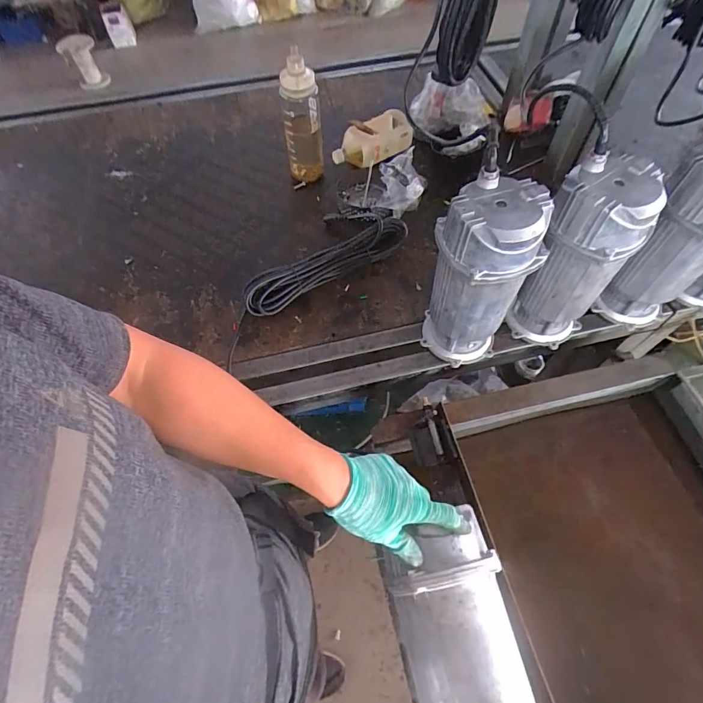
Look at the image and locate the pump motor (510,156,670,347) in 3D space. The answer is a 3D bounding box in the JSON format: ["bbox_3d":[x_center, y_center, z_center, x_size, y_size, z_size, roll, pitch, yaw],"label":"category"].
[{"bbox_3d":[0.343,-0.134,0.625,0.127,0.291,0.117,-1,60,1],"label":"pump motor"}]

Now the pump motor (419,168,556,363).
[{"bbox_3d":[0.188,-0.101,0.618,0.120,0.302,0.124,-24,62,-11],"label":"pump motor"}]

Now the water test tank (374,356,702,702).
[{"bbox_3d":[0.391,0.418,0.577,0.541,0.217,0.744,-12,61,-5],"label":"water test tank"}]

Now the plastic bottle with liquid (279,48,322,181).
[{"bbox_3d":[-0.111,-0.519,0.894,0.086,0.247,0.091,-8,60,-3],"label":"plastic bottle with liquid"}]

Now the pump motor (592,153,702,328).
[{"bbox_3d":[0.513,-0.166,0.640,0.117,0.292,0.121,-41,67,-19],"label":"pump motor"}]

